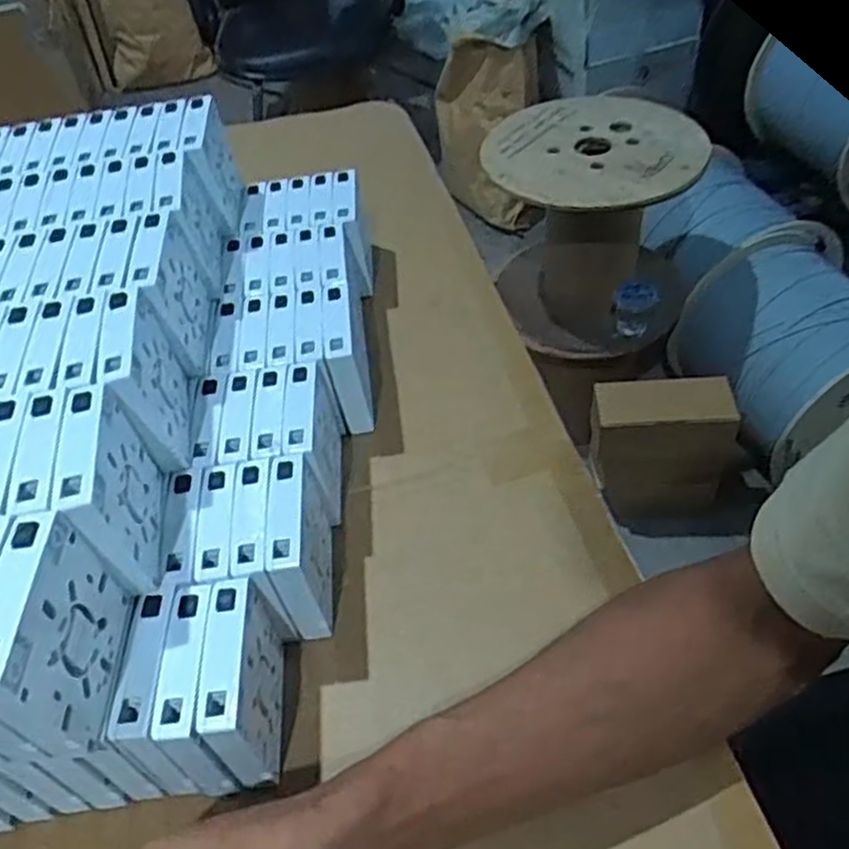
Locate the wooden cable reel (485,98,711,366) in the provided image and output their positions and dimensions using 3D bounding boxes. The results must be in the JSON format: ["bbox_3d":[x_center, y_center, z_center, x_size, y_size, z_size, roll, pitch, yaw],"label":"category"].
[{"bbox_3d":[0.282,-0.329,1.302,0.348,0.342,0.326,2,48,10],"label":"wooden cable reel"}]

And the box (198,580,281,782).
[{"bbox_3d":[-0.100,0.147,0.425,0.024,0.089,0.088,-8,47,0],"label":"box"}]

